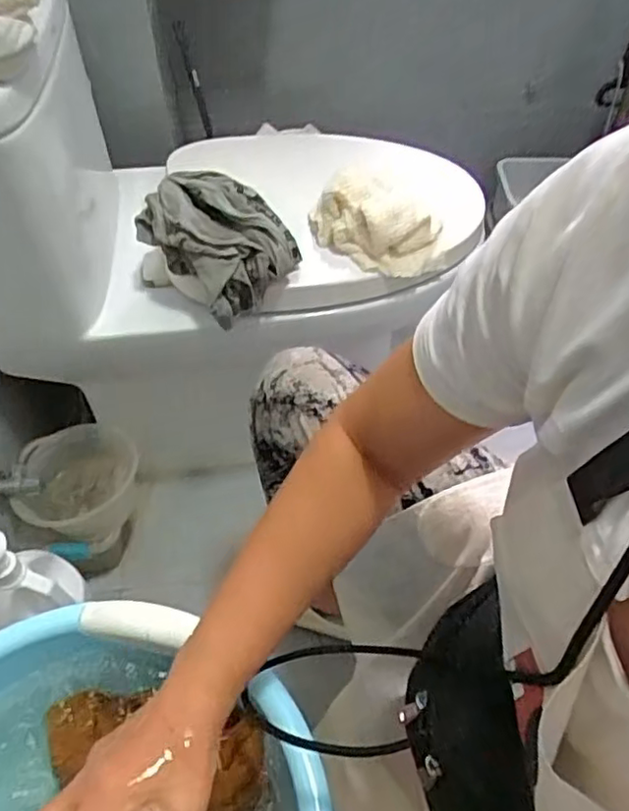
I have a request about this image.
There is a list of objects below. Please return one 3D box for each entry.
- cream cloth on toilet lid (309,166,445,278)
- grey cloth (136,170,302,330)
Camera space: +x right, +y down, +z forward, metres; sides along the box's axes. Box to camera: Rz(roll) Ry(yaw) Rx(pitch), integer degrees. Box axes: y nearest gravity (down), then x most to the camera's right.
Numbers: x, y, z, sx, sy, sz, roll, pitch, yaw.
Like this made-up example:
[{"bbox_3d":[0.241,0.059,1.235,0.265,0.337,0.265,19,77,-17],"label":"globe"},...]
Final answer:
[{"bbox_3d":[0.086,-0.253,0.841,0.174,0.081,0.162,8,52,6],"label":"cream cloth on toilet lid"},{"bbox_3d":[-0.126,-0.193,0.798,0.198,0.140,0.119,33,59,23],"label":"grey cloth"}]

